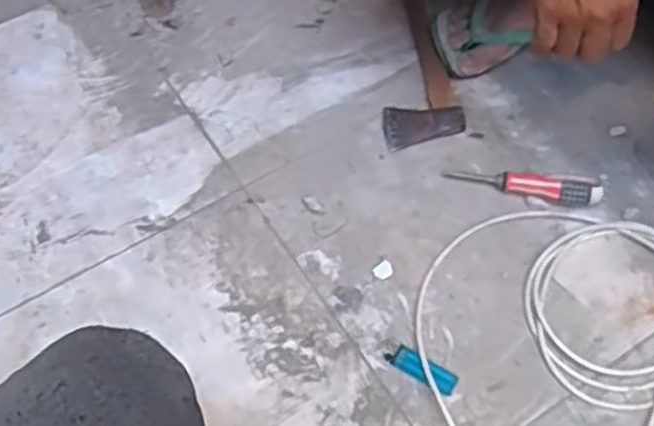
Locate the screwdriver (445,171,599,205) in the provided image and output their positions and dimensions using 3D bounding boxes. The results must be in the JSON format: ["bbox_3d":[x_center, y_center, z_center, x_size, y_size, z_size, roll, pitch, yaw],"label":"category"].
[{"bbox_3d":[0.226,-0.036,0.876,0.171,0.027,0.027,13,61,6],"label":"screwdriver"}]

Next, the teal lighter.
[{"bbox_3d":[0.096,0.158,0.773,0.073,0.010,0.021,30,64,15],"label":"teal lighter"}]

